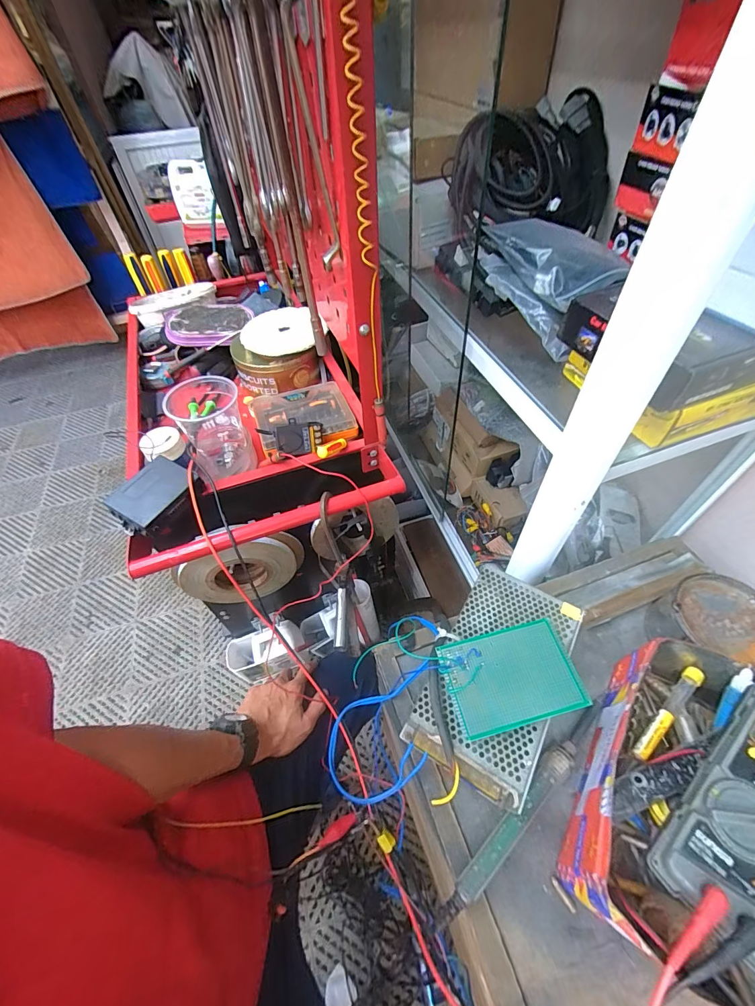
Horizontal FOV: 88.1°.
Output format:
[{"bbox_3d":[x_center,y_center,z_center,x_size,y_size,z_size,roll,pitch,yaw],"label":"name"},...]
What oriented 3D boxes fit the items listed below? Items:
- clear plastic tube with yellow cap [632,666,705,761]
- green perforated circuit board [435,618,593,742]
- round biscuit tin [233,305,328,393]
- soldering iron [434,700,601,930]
[{"bbox_3d":[0.271,0.195,0.363,0.106,0.011,0.016,-34,58,-20],"label":"clear plastic tube with yellow cap"},{"bbox_3d":[0.124,0.160,0.362,0.116,0.013,0.079,-13,59,-6],"label":"green perforated circuit board"},{"bbox_3d":[-0.175,-0.274,0.708,0.170,0.098,0.148,-8,52,-2],"label":"round biscuit tin"},{"bbox_3d":[0.137,0.268,0.352,0.235,0.023,0.020,-36,58,-21],"label":"soldering iron"}]

